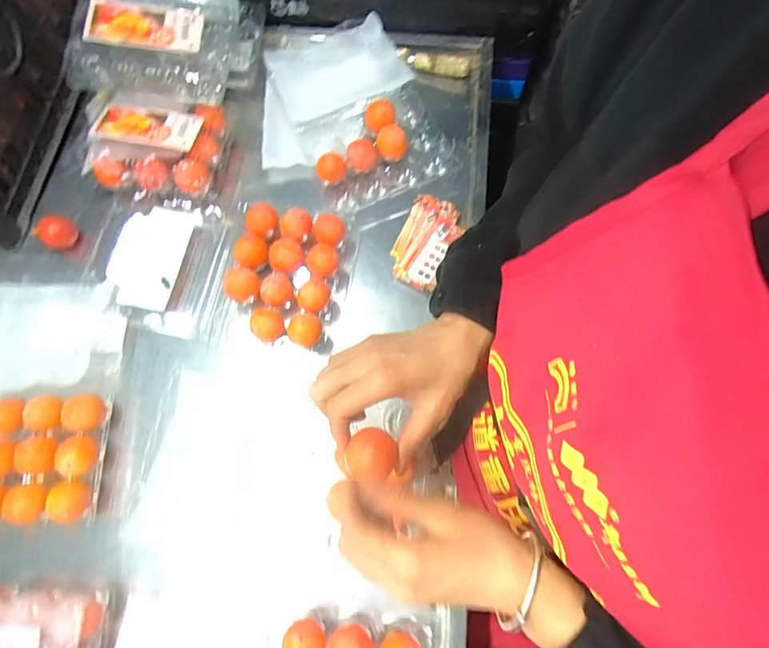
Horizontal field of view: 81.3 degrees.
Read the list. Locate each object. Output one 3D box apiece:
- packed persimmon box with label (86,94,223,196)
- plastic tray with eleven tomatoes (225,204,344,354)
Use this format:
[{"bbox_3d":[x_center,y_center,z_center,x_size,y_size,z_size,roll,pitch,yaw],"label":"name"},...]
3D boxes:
[{"bbox_3d":[-0.320,-0.243,0.609,0.184,0.057,0.134,8,71,5],"label":"packed persimmon box with label"},{"bbox_3d":[-0.125,-0.061,0.557,0.132,0.044,0.171,6,71,4],"label":"plastic tray with eleven tomatoes"}]

